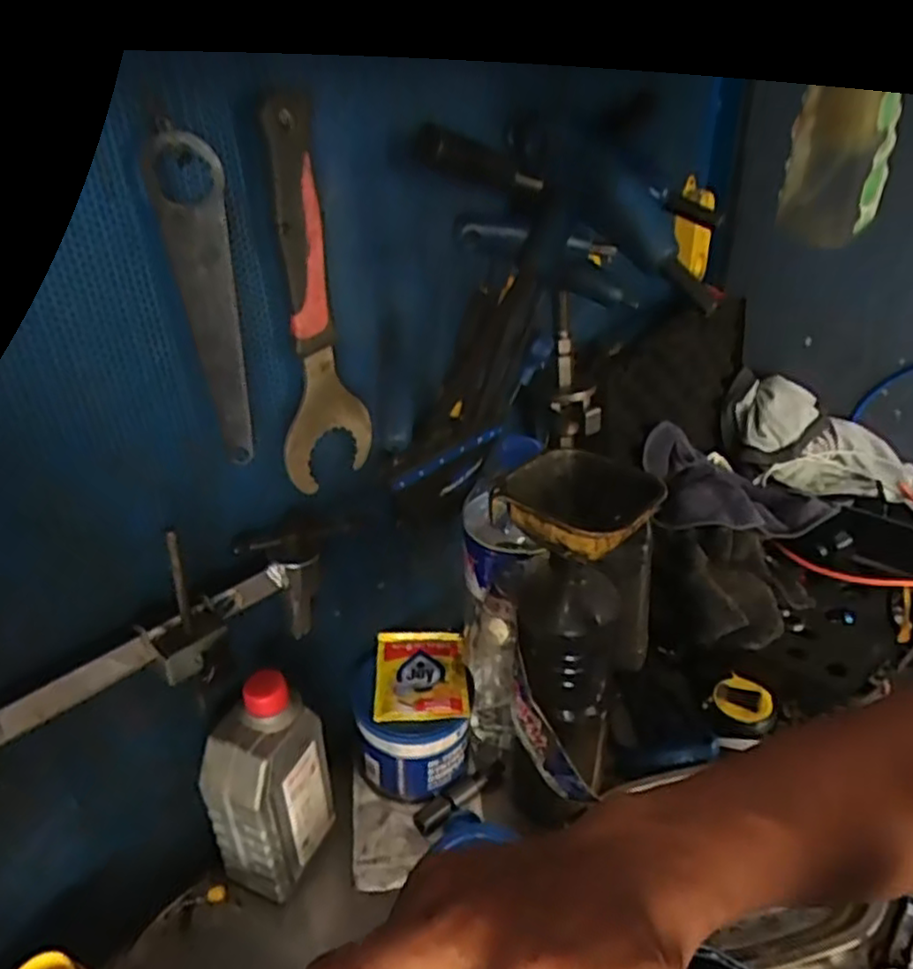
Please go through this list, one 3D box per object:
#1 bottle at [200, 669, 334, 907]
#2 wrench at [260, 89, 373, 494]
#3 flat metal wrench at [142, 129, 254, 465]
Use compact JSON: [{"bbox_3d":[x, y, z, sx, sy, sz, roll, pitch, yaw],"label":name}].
[{"bbox_3d":[-0.140,0.221,0.522,0.055,0.162,0.079,11,35,21],"label":"bottle"},{"bbox_3d":[-0.086,-0.114,0.461,0.013,0.243,0.069,25,34,37],"label":"wrench"},{"bbox_3d":[-0.144,-0.097,0.397,0.040,0.181,0.011,6,33,5],"label":"flat metal wrench"}]

